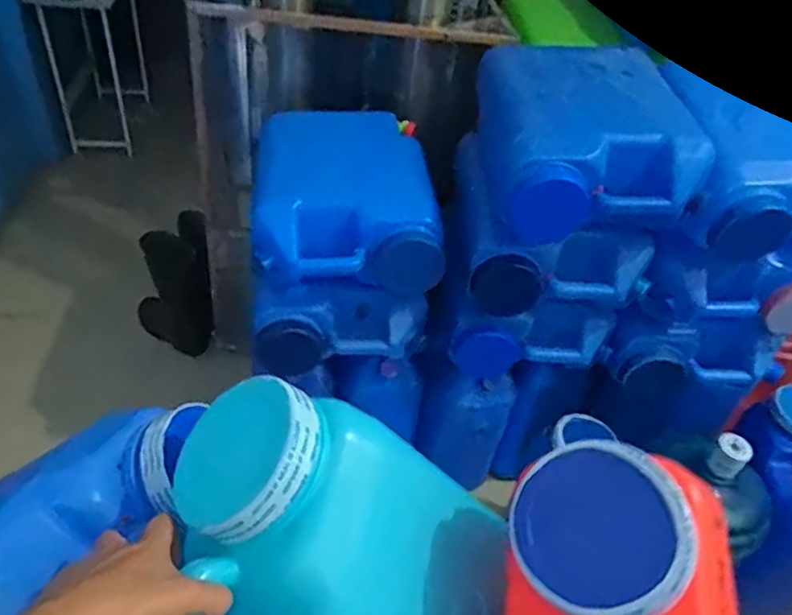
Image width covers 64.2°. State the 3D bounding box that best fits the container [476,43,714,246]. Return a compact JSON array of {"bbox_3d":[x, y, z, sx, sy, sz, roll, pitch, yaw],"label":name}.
[{"bbox_3d":[0.321,-0.309,1.091,0.304,0.147,0.405,4,45,-4],"label":"container"}]

